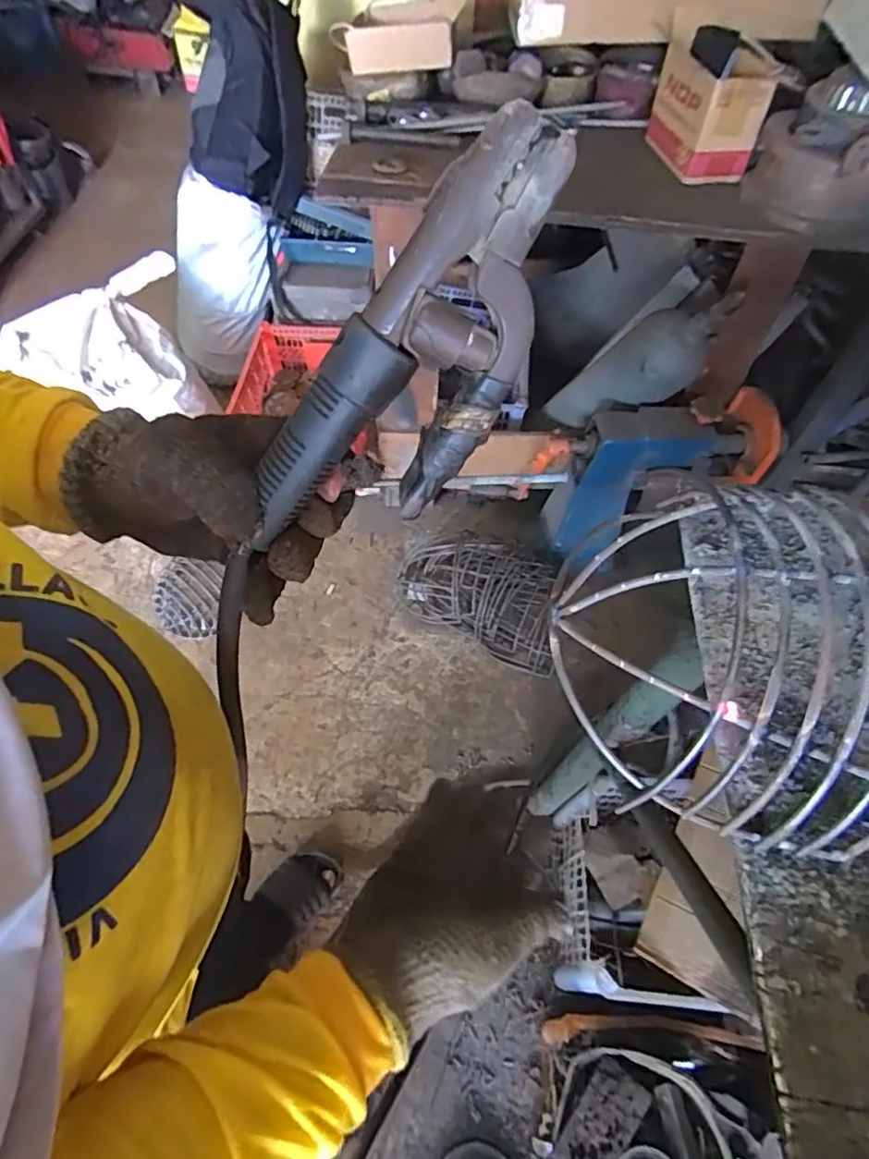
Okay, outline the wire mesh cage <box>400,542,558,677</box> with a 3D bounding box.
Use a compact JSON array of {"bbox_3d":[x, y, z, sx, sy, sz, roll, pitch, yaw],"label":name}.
[{"bbox_3d":[0.108,0.034,1.389,0.396,0.113,0.224,20,59,11],"label":"wire mesh cage"}]

